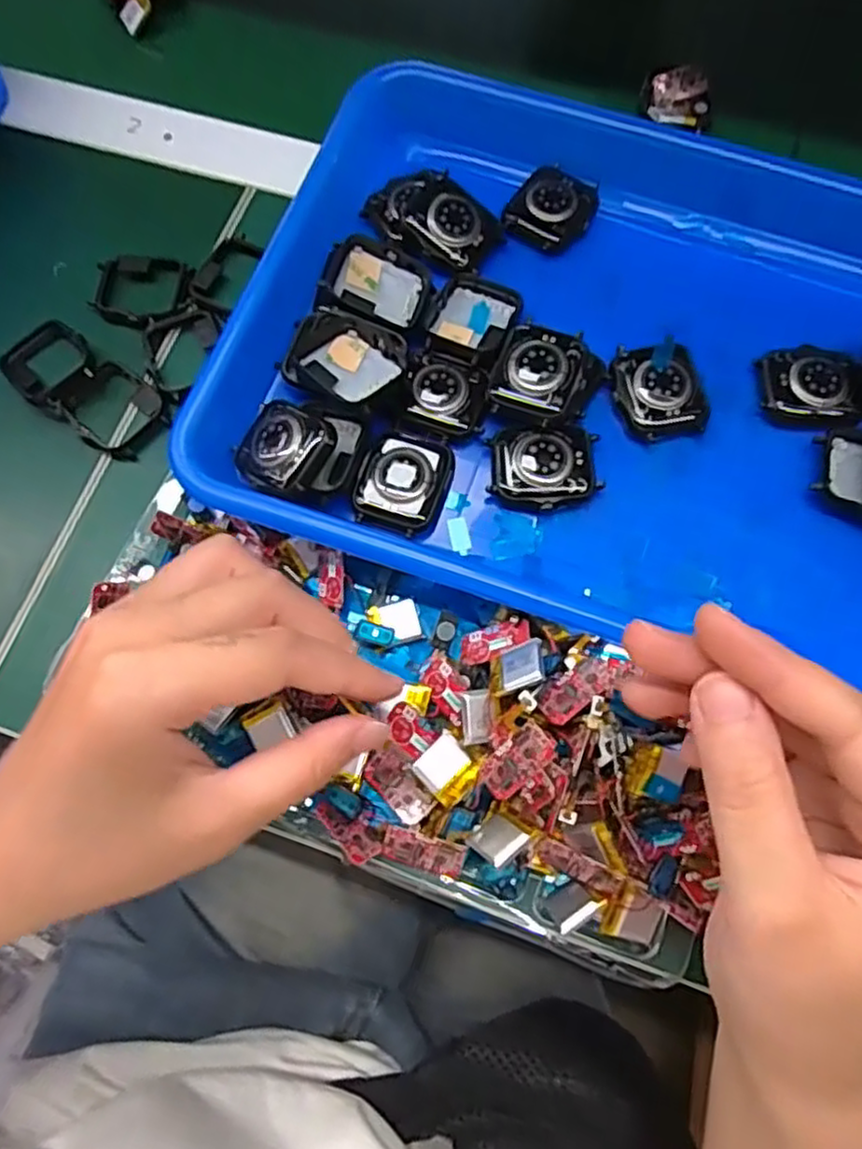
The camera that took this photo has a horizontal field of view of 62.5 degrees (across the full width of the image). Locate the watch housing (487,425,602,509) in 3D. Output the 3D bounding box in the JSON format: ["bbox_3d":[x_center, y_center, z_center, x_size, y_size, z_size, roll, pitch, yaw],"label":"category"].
[{"bbox_3d":[0.047,-0.046,0.296,0.045,0.008,0.035,-1,71,1],"label":"watch housing"}]

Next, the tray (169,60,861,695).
[{"bbox_3d":[0.085,-0.098,0.310,0.319,0.036,0.250,18,72,7],"label":"tray"}]

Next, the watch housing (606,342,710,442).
[{"bbox_3d":[0.098,-0.080,0.307,0.036,0.011,0.040,-11,71,-3],"label":"watch housing"}]

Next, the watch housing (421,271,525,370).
[{"bbox_3d":[0.019,-0.113,0.318,0.036,0.008,0.046,20,72,8],"label":"watch housing"}]

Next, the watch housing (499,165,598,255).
[{"bbox_3d":[0.058,-0.175,0.340,0.036,0.011,0.043,33,74,12],"label":"watch housing"}]

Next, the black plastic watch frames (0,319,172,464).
[{"bbox_3d":[-0.164,-0.088,0.333,0.084,0.015,0.039,34,74,12],"label":"black plastic watch frames"}]

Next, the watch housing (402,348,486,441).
[{"bbox_3d":[0.006,-0.078,0.304,0.032,0.013,0.035,14,71,6],"label":"watch housing"}]

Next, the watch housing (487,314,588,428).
[{"bbox_3d":[0.046,-0.088,0.300,0.035,0.009,0.047,20,72,8],"label":"watch housing"}]

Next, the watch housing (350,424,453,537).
[{"bbox_3d":[-0.011,-0.039,0.296,0.035,0.014,0.042,22,72,8],"label":"watch housing"}]

